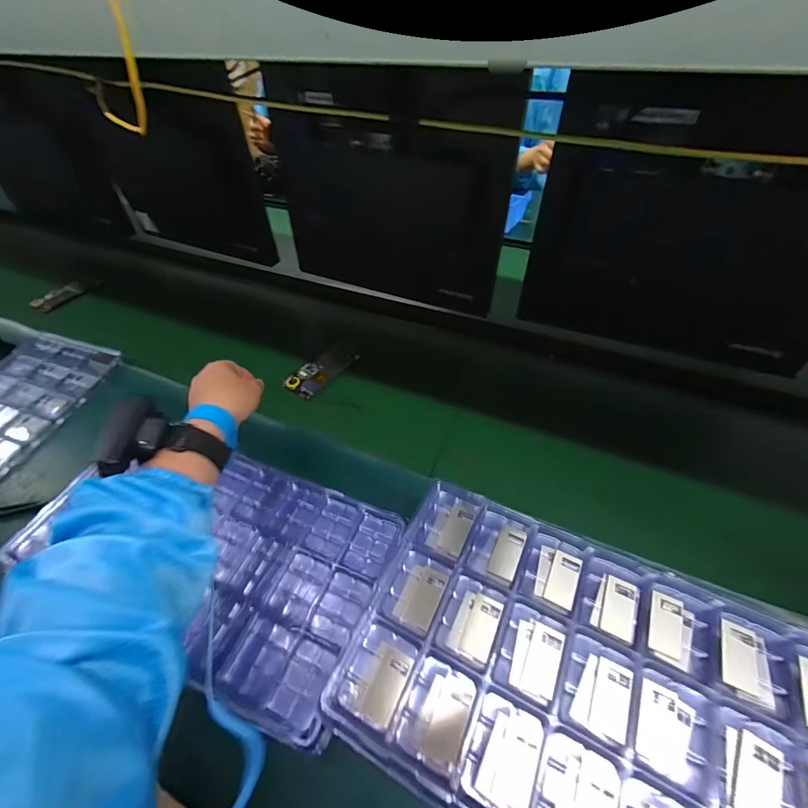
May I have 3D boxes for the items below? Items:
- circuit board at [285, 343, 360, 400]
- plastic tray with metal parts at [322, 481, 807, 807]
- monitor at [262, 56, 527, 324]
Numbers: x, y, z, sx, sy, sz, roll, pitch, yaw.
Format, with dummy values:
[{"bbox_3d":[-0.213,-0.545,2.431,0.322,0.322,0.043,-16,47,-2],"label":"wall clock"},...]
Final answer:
[{"bbox_3d":[-0.137,-0.058,0.650,0.064,0.008,0.125,32,58,27],"label":"circuit board"},{"bbox_3d":[0.155,0.205,0.265,0.382,0.023,0.198,20,53,19],"label":"plastic tray with metal parts"},{"bbox_3d":[-0.030,-0.312,0.582,0.371,0.299,0.060,21,53,19],"label":"monitor"}]

